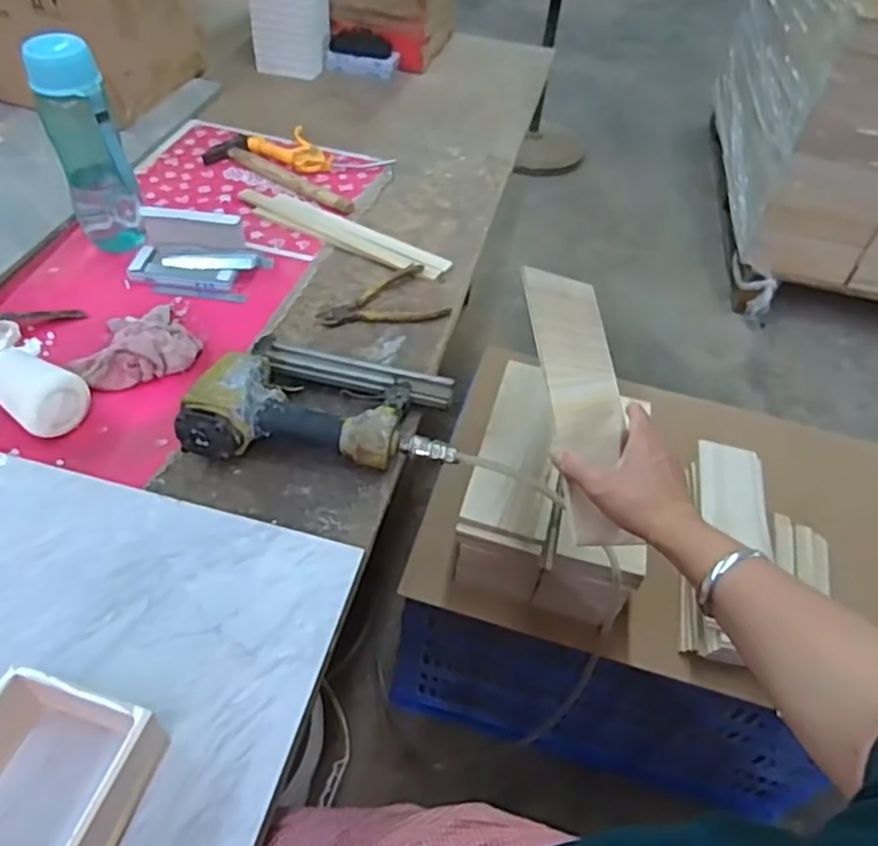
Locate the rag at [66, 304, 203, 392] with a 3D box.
[{"bbox_3d":[-0.326,-0.091,0.722,0.119,0.034,0.107,-19,54,-19],"label":"rag"}]

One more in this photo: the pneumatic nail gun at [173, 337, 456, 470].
[{"bbox_3d":[-0.108,-0.026,0.662,0.245,0.066,0.154,5,50,0],"label":"pneumatic nail gun"}]

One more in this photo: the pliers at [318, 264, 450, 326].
[{"bbox_3d":[-0.071,-0.147,0.808,0.146,0.012,0.101,-15,52,-16],"label":"pliers"}]

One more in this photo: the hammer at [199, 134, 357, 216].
[{"bbox_3d":[-0.241,-0.355,0.973,0.259,0.020,0.080,37,57,24],"label":"hammer"}]

